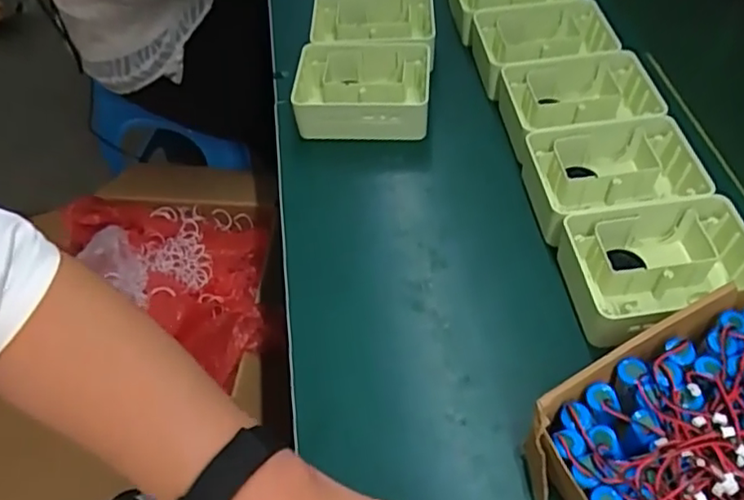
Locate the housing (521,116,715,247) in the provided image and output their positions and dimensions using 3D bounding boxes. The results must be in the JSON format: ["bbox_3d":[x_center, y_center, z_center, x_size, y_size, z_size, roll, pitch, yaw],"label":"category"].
[{"bbox_3d":[0.221,-0.056,0.586,0.146,0.074,0.106,-7,52,-3],"label":"housing"}]

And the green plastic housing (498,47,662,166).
[{"bbox_3d":[0.207,-0.148,0.639,0.155,0.053,0.110,-10,53,-5],"label":"green plastic housing"}]

